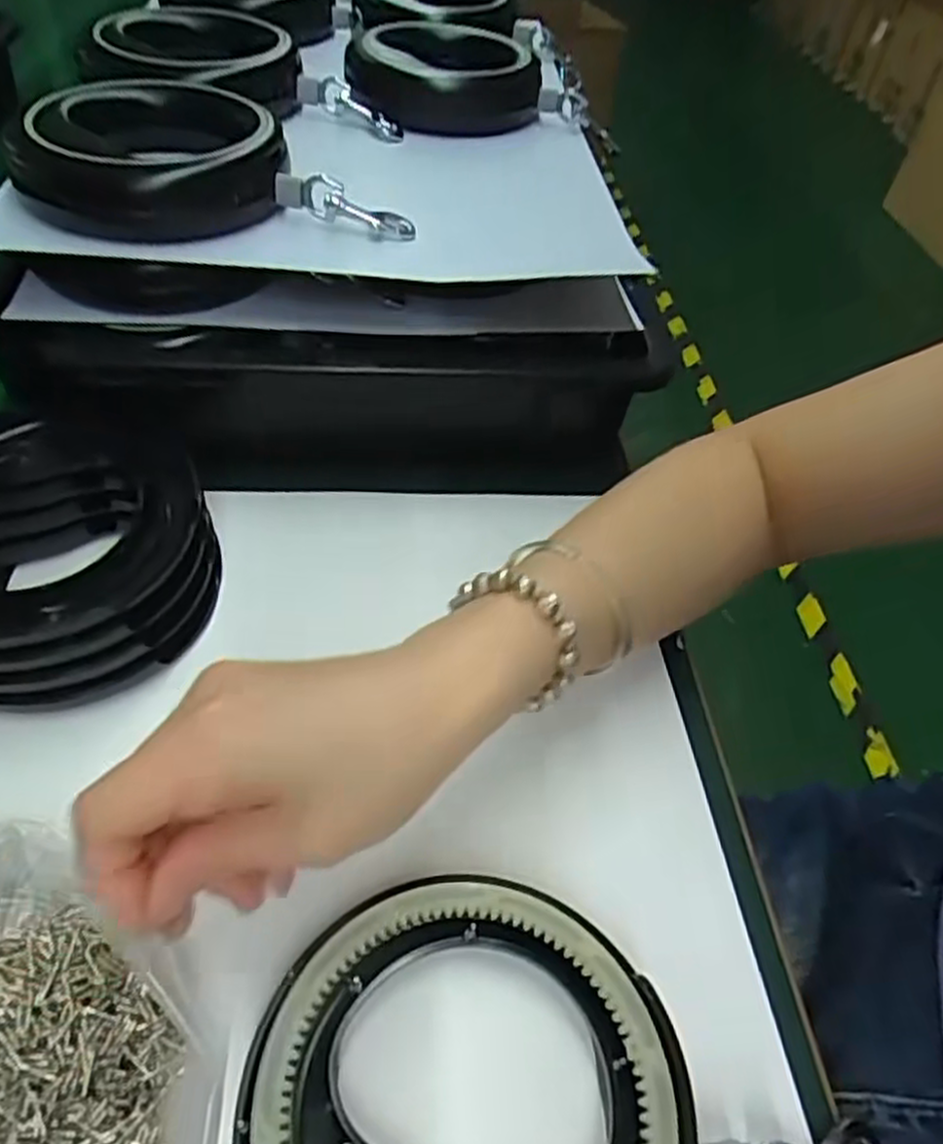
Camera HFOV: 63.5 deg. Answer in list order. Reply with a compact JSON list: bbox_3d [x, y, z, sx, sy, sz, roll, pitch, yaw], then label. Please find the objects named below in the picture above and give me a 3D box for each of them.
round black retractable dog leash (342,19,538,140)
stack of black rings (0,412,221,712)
[{"bbox_3d":[-0.018,-0.335,0.515,0.126,0.033,0.111,2,48,-5],"label":"round black retractable dog leash"},{"bbox_3d":[-0.186,-0.007,0.336,0.137,0.066,0.131,23,52,14],"label":"stack of black rings"}]

